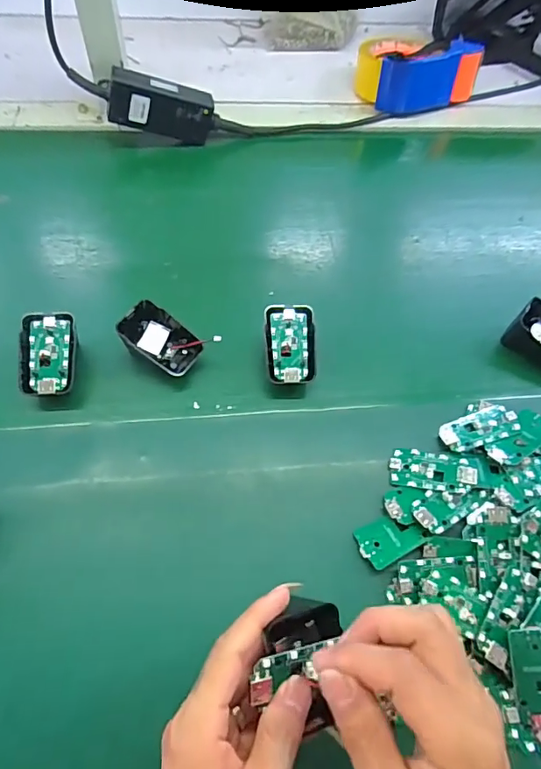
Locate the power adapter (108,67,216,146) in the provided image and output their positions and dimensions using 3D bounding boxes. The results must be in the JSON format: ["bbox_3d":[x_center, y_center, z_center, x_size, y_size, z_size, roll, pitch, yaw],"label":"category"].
[{"bbox_3d":[-0.125,-0.319,0.560,0.115,0.052,0.026,1,64,-26],"label":"power adapter"}]

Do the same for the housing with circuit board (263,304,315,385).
[{"bbox_3d":[0.018,-0.034,0.423,0.043,0.024,0.068,-2,66,-4],"label":"housing with circuit board"}]

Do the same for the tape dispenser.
[{"bbox_3d":[0.190,-0.419,0.649,0.154,0.074,0.103,-5,52,-3],"label":"tape dispenser"}]

